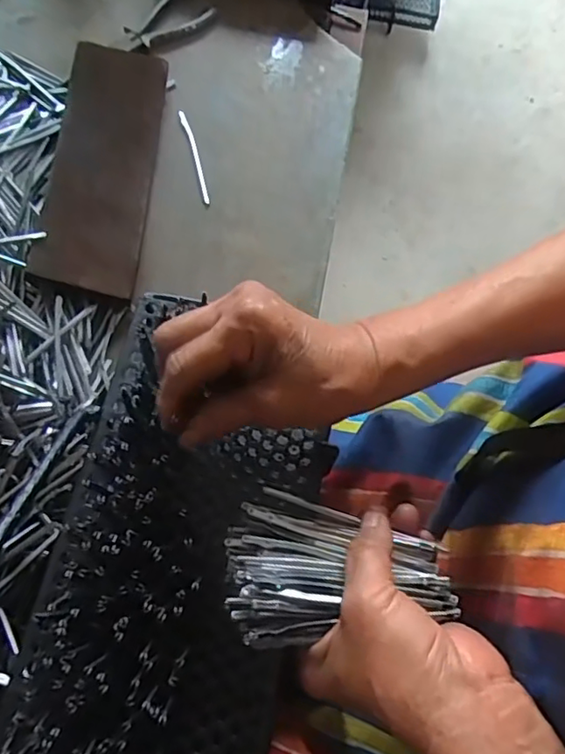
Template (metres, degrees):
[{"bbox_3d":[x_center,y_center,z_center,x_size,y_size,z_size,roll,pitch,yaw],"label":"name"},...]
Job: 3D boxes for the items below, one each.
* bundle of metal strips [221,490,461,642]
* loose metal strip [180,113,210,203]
[{"bbox_3d":[0.027,0.106,0.308,0.117,0.028,0.074,18,69,5],"label":"bundle of metal strips"},{"bbox_3d":[-0.081,-0.205,0.552,0.008,0.008,0.104,-15,70,-8],"label":"loose metal strip"}]

